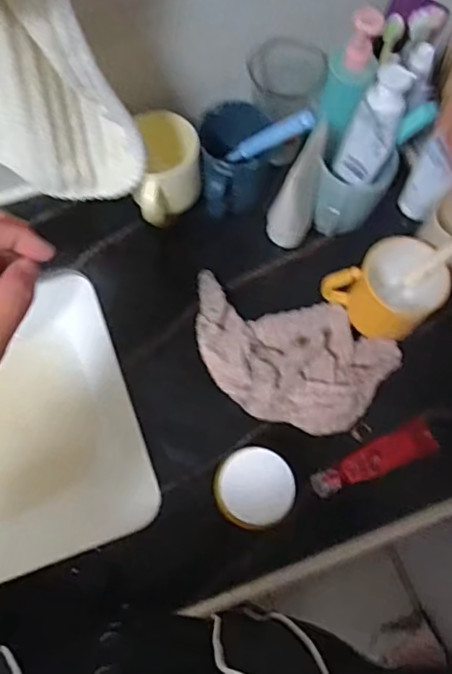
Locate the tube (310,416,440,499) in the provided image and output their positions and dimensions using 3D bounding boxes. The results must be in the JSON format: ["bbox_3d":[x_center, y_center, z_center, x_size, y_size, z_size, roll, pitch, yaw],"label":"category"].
[{"bbox_3d":[0.156,0.127,0.582,0.144,0.024,0.036,-24,73,-10],"label":"tube"}]

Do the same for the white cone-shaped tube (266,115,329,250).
[{"bbox_3d":[0.077,-0.158,0.604,0.049,0.149,0.056,14,70,3],"label":"white cone-shaped tube"}]

